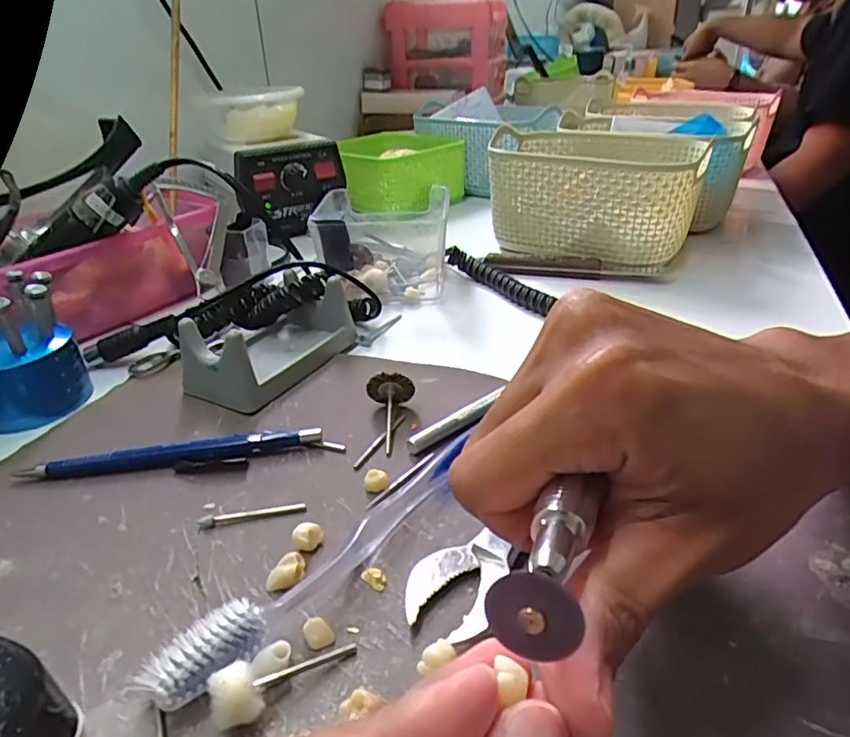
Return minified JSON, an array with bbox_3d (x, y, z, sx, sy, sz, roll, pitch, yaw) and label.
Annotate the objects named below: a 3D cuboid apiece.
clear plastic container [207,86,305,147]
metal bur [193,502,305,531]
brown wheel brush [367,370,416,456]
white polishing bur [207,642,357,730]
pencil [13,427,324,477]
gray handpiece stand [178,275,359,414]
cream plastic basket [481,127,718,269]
[{"bbox_3d":[-0.165,-0.252,0.574,0.088,0.044,0.088,-10,32,-13],"label":"clear plastic container"},{"bbox_3d":[-0.070,0.060,0.236,0.042,0.004,0.005,-7,31,-8],"label":"metal bur"},{"bbox_3d":[-0.016,0.020,0.283,0.023,0.022,0.041,-4,31,-4],"label":"brown wheel brush"},{"bbox_3d":[-0.042,0.090,0.174,0.043,0.010,0.015,-4,26,-39],"label":"white polishing bur"},{"bbox_3d":[-0.114,0.040,0.266,0.131,0.010,0.011,-6,31,-6],"label":"pencil"},{"bbox_3d":[-0.092,-0.021,0.338,0.059,0.039,0.098,14,35,25],"label":"gray handpiece stand"},{"bbox_3d":[0.142,-0.149,0.499,0.171,0.081,0.130,17,36,28],"label":"cream plastic basket"}]

